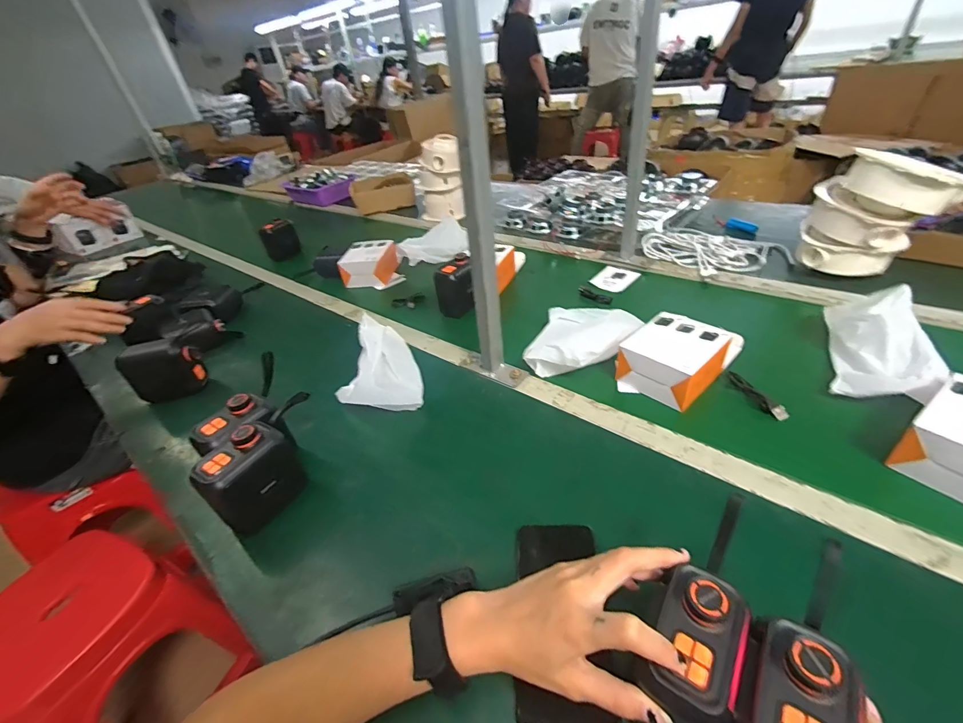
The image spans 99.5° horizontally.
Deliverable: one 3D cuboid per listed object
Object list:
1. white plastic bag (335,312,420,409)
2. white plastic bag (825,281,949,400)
[{"bbox_3d":[-0.156,0.008,0.607,0.112,0.067,0.174,-16,39,-11],"label":"white plastic bag"},{"bbox_3d":[0.503,-0.023,0.513,0.092,0.085,0.172,16,44,26],"label":"white plastic bag"}]

